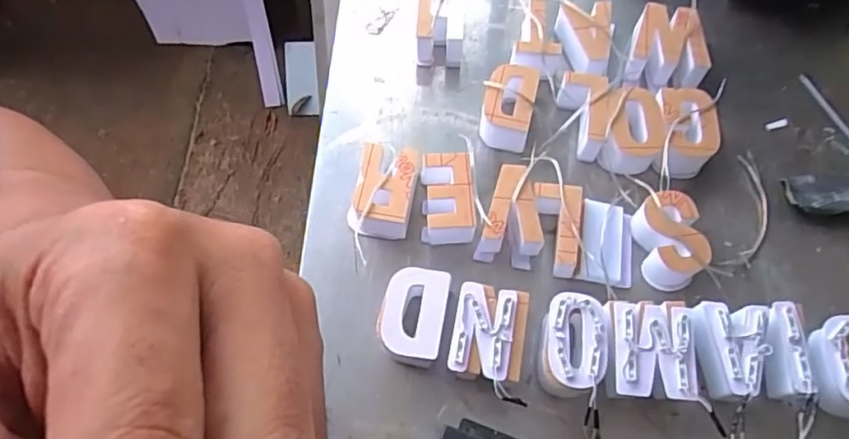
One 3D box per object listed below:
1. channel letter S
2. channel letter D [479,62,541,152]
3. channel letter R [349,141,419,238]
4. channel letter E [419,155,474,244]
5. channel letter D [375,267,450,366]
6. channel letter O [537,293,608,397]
[{"bbox_3d":[0.243,0.023,0.596,0.055,0.045,0.092,-6,67,-5],"label":"channel letter S"},{"bbox_3d":[0.090,-0.120,0.658,0.055,0.054,0.090,12,66,3],"label":"channel letter D"},{"bbox_3d":[-0.043,-0.027,0.615,0.062,0.057,0.090,8,66,1],"label":"channel letter R"},{"bbox_3d":[0.022,-0.019,0.610,0.055,0.057,0.082,0,66,-3],"label":"channel letter E"},{"bbox_3d":[-0.013,0.092,0.562,0.062,0.052,0.084,11,66,2],"label":"channel letter D"},{"bbox_3d":[0.132,0.117,0.550,0.061,0.047,0.091,16,67,4],"label":"channel letter O"}]

